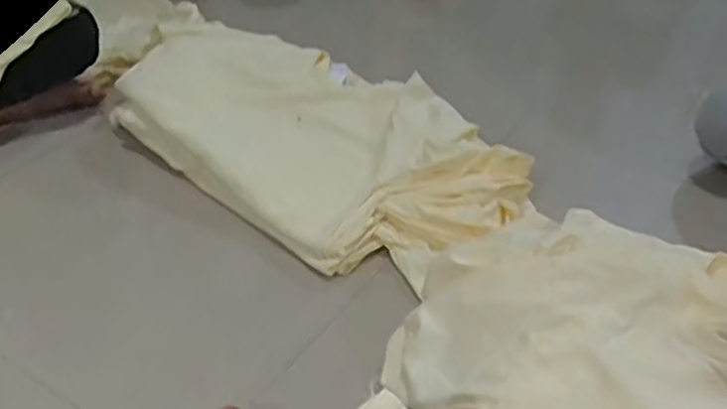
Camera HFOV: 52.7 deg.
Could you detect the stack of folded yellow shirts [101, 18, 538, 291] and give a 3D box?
[{"bbox_3d":[-0.087,-0.122,1.120,0.648,0.086,0.340,34,62,28],"label":"stack of folded yellow shirts"}]

